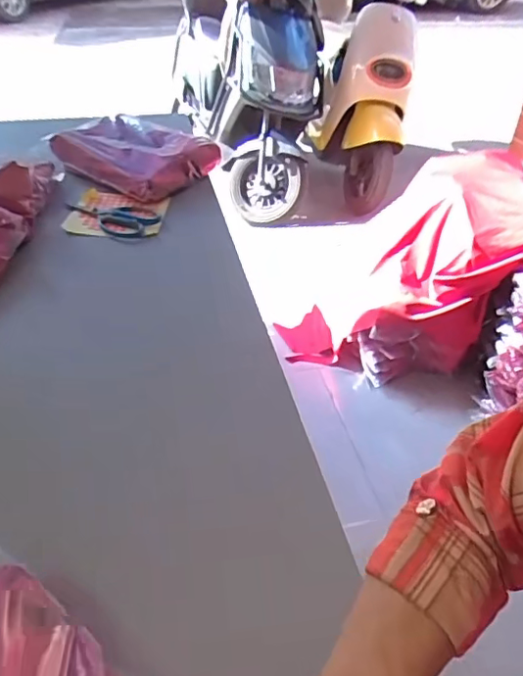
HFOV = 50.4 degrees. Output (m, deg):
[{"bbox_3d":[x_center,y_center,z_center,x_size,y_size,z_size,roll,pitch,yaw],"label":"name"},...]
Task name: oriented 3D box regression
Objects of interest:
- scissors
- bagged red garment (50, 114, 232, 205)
[{"bbox_3d":[-0.262,-0.203,0.931,0.171,0.012,0.093,15,41,15],"label":"scissors"},{"bbox_3d":[-0.238,-0.357,1.076,0.276,0.076,0.236,23,44,23],"label":"bagged red garment"}]

